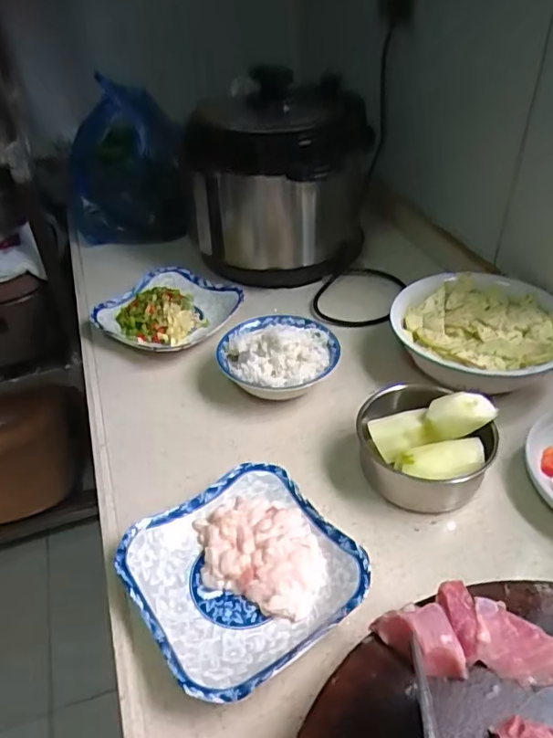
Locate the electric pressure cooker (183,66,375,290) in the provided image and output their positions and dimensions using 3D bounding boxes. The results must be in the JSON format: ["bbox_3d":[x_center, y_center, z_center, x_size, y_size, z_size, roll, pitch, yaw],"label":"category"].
[{"bbox_3d":[-0.002,-0.300,0.865,0.262,0.263,0.271,-8,39,-7],"label":"electric pressure cooker"}]

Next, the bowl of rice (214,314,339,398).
[{"bbox_3d":[0.003,-0.015,0.691,0.146,0.079,0.133,-2,39,1],"label":"bowl of rice"}]

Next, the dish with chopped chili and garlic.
[{"bbox_3d":[-0.156,-0.082,0.822,0.184,0.051,0.175,-2,39,1],"label":"dish with chopped chili and garlic"}]

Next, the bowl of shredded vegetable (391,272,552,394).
[{"bbox_3d":[0.261,-0.044,0.700,0.214,0.072,0.186,5,39,10],"label":"bowl of shredded vegetable"}]

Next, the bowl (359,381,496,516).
[{"bbox_3d":[0.153,0.076,0.563,0.131,0.081,0.121,-2,39,1],"label":"bowl"}]

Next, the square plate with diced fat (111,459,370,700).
[{"bbox_3d":[-0.030,0.180,0.480,0.175,0.042,0.175,-25,44,-25],"label":"square plate with diced fat"}]

